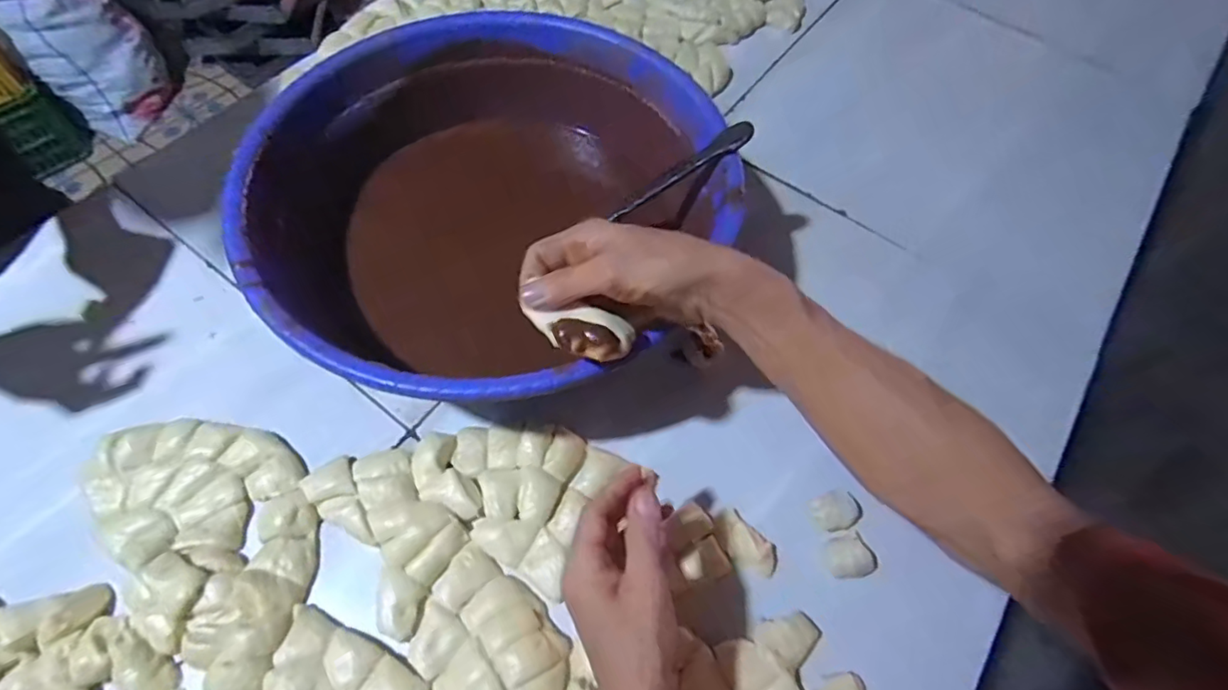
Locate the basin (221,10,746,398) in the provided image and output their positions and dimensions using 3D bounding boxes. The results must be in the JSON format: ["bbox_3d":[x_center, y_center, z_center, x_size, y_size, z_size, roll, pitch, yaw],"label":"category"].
[{"bbox_3d":[-0.103,-0.139,0.542,0.386,0.138,0.443,31,65,13],"label":"basin"}]

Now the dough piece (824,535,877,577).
[{"bbox_3d":[0.194,0.174,0.466,0.033,0.015,0.033,1,62,-2],"label":"dough piece"}]

